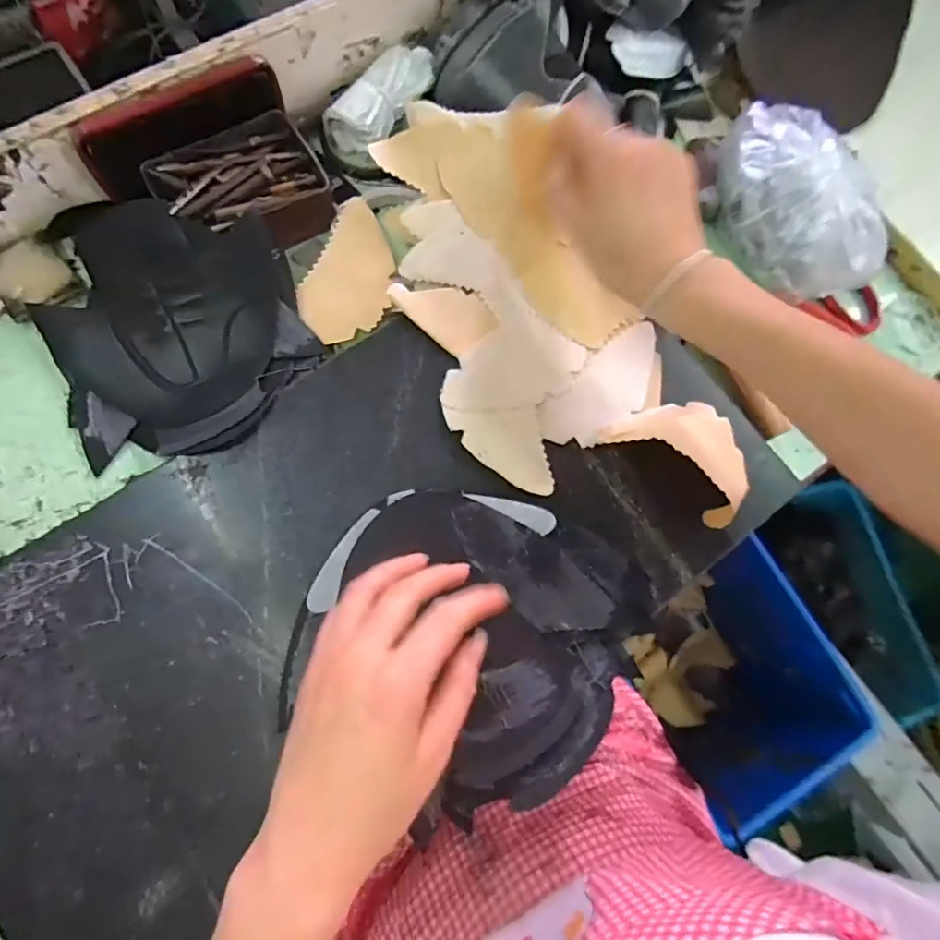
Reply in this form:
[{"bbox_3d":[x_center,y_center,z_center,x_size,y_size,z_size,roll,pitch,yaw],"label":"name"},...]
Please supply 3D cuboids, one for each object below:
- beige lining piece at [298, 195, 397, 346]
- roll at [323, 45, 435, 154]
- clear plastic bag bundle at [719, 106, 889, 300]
[{"bbox_3d":[-0.096,-0.166,0.435,0.066,0.013,0.126,20,75,1],"label":"beige lining piece"},{"bbox_3d":[-0.078,-0.335,0.468,0.047,0.034,0.105,37,76,6],"label":"roll"},{"bbox_3d":[0.274,-0.237,0.446,0.094,0.062,0.180,-20,78,-8],"label":"clear plastic bag bundle"}]

